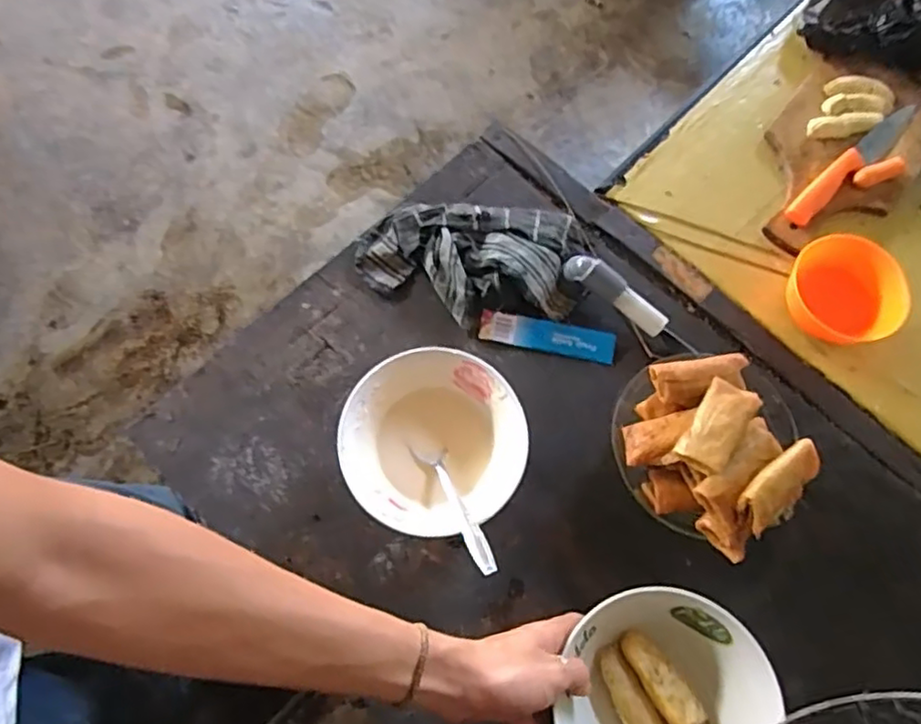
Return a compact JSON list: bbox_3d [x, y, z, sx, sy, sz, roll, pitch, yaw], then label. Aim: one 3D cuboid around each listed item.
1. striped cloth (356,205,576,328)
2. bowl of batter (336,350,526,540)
[{"bbox_3d":[0.006,-0.104,0.652,0.222,0.038,0.131,-3,72,-3],"label":"striped cloth"},{"bbox_3d":[-0.023,0.073,0.577,0.152,0.065,0.148,1,72,-2],"label":"bowl of batter"}]

